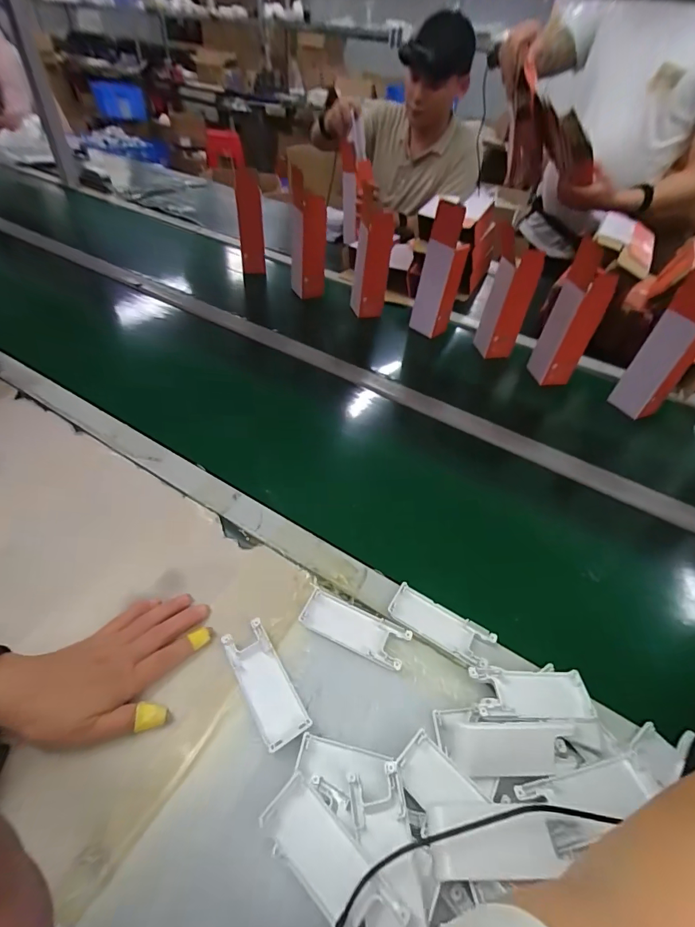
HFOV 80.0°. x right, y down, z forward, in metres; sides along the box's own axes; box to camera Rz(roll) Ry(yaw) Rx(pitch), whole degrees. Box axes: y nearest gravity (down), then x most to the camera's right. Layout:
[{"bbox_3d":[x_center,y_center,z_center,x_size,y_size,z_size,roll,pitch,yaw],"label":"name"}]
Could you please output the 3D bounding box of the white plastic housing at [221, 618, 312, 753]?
[{"bbox_3d":[-0.075,0.197,0.374,0.039,0.016,0.105,-23,53,-26],"label":"white plastic housing"}]

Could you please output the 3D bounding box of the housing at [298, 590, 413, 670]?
[{"bbox_3d":[0.007,0.165,0.414,0.104,0.018,0.041,22,47,14],"label":"housing"}]

